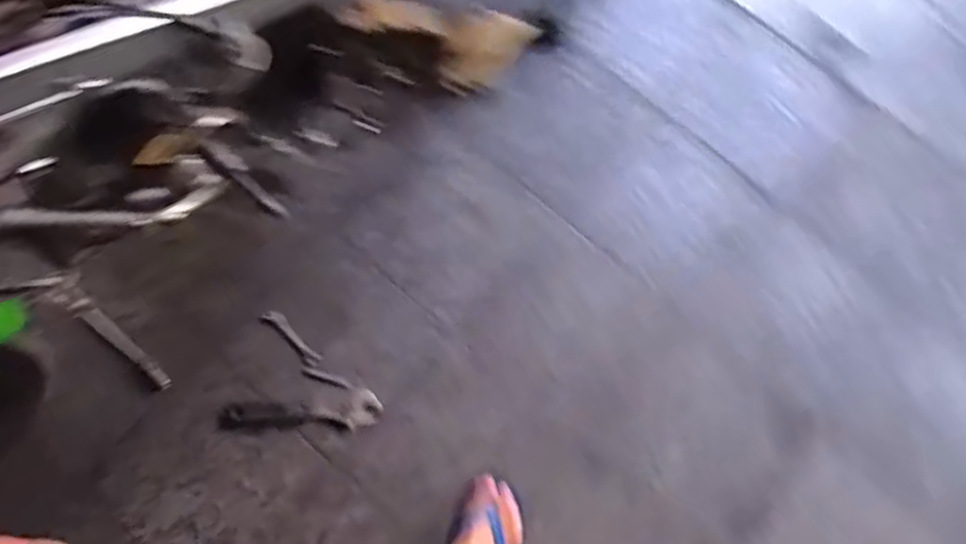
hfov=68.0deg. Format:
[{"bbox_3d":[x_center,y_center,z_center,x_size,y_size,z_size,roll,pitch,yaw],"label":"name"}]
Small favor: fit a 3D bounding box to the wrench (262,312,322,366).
[{"bbox_3d":[-0.339,0.117,1.275,0.127,0.012,0.030,42,79,9],"label":"wrench"}]

